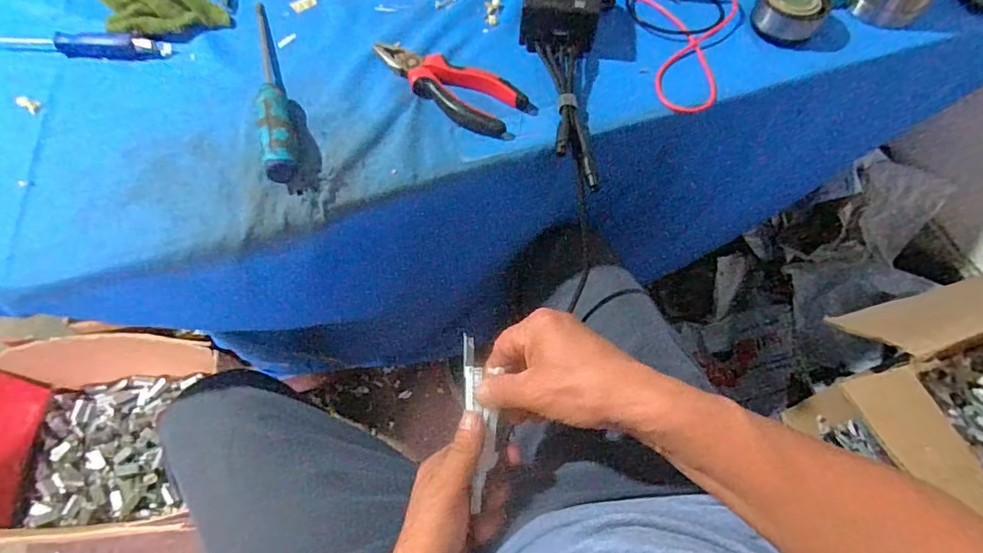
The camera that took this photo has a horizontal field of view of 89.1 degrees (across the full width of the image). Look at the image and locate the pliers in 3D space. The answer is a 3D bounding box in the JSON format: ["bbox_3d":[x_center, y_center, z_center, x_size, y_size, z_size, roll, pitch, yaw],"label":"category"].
[{"bbox_3d":[-0.039,-0.174,0.460,0.153,0.017,0.052,24,64,10],"label":"pliers"}]

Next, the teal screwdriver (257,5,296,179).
[{"bbox_3d":[-0.203,-0.184,0.457,0.024,0.030,0.241,-14,63,-10],"label":"teal screwdriver"}]

